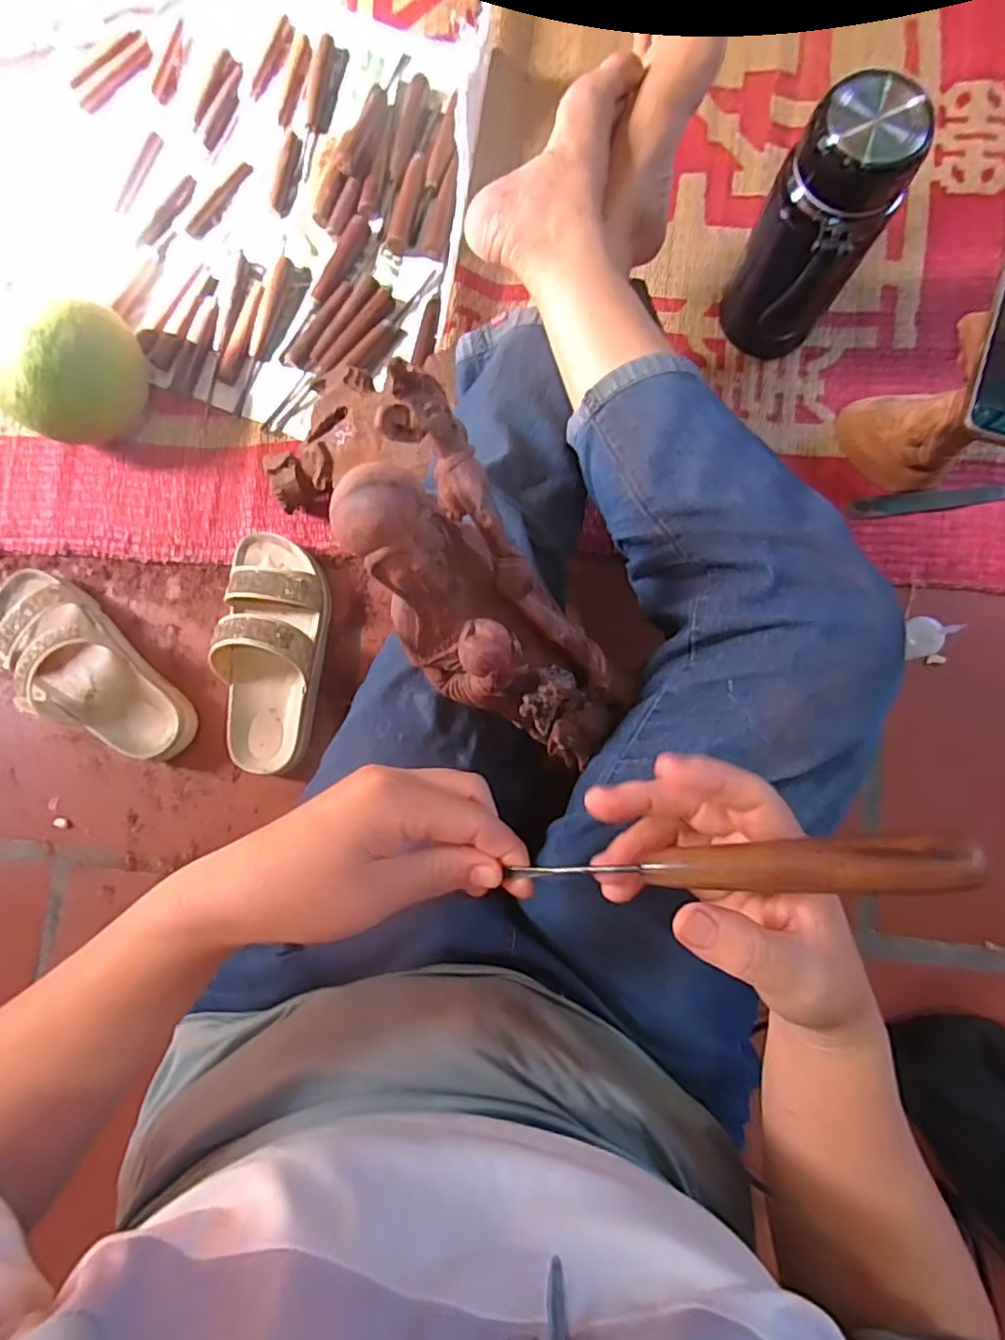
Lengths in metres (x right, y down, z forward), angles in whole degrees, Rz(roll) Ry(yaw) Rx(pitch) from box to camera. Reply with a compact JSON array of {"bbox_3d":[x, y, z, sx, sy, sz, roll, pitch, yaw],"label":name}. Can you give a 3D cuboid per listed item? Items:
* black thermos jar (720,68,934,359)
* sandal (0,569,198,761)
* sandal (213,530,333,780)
[{"bbox_3d":[0.263,-0.367,0.541,0.096,0.213,0.082,37,86,4],"label":"black thermos jar"},{"bbox_3d":[-0.406,0.004,0.591,0.106,0.070,0.235,-44,84,-5],"label":"sandal"},{"bbox_3d":[-0.219,-0.020,0.587,0.088,0.077,0.225,1,82,0],"label":"sandal"}]

